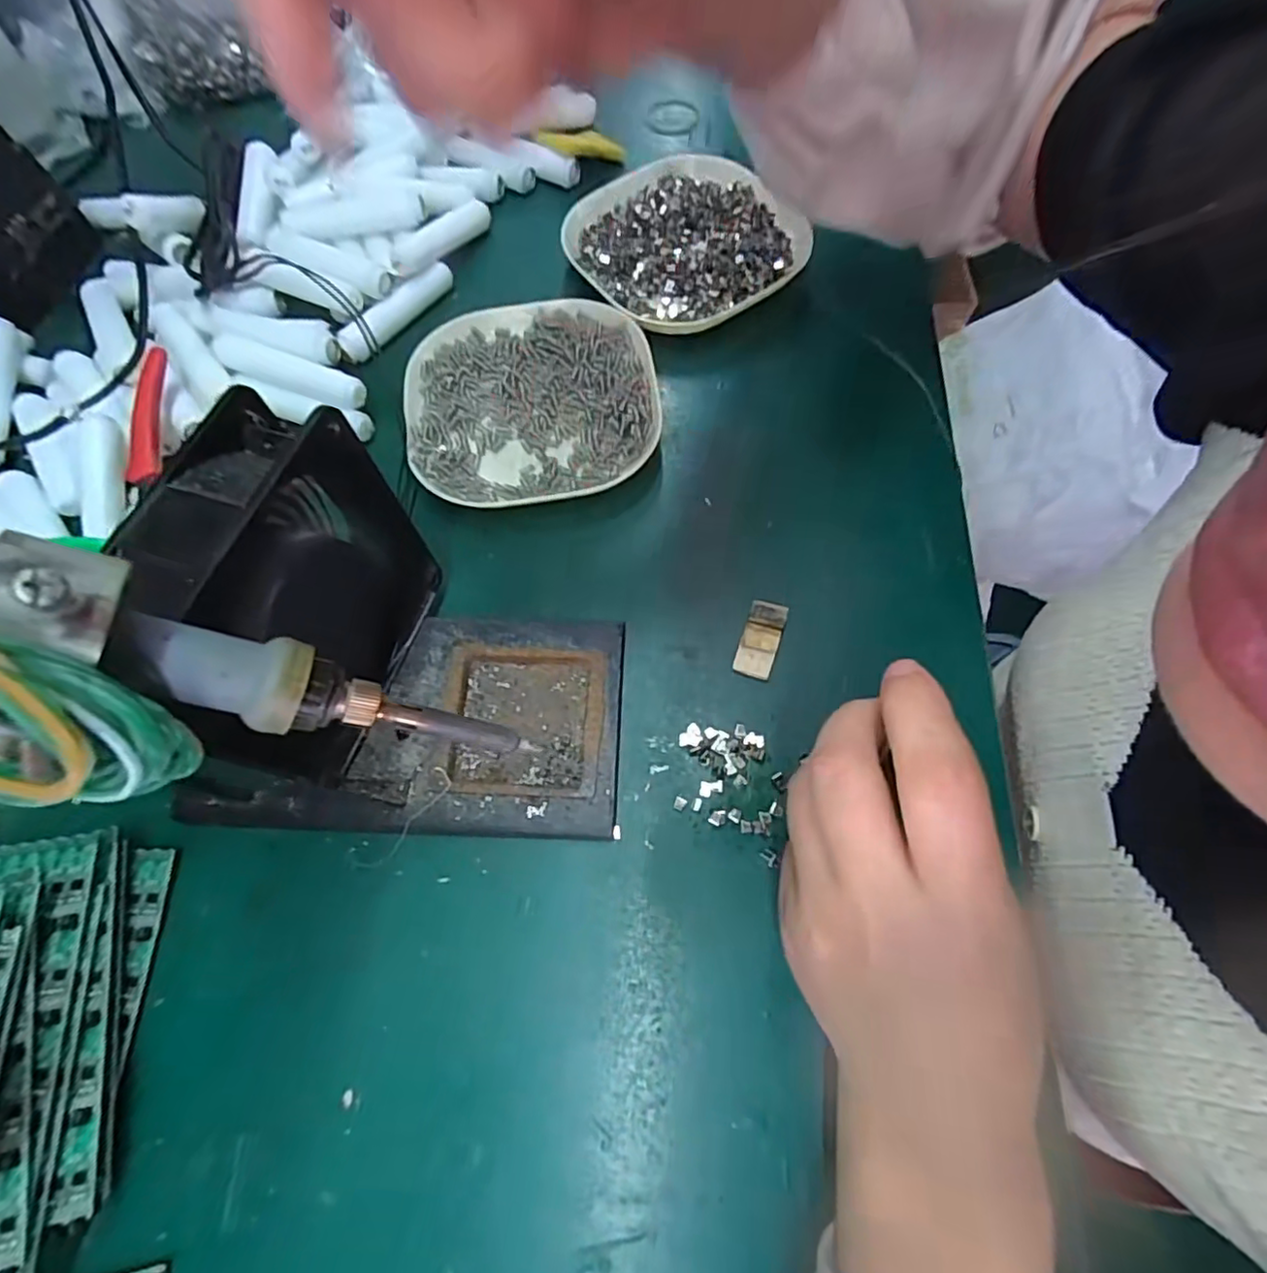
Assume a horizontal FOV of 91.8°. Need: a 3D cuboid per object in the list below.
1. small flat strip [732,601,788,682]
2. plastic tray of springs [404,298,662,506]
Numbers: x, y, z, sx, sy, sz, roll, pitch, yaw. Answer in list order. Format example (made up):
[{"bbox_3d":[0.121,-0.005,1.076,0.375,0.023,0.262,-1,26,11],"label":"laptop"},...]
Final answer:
[{"bbox_3d":[0.063,0.001,0.304,0.018,0.005,0.039,18,68,7],"label":"small flat strip"},{"bbox_3d":[-0.059,-0.136,0.353,0.138,0.016,0.136,-10,68,-5],"label":"plastic tray of springs"}]

